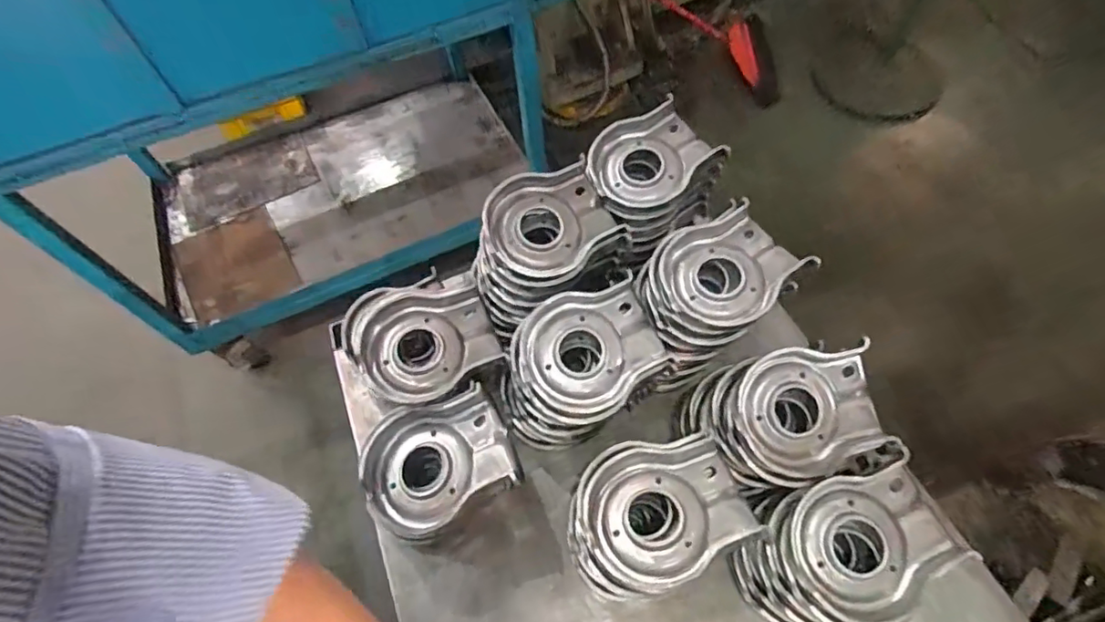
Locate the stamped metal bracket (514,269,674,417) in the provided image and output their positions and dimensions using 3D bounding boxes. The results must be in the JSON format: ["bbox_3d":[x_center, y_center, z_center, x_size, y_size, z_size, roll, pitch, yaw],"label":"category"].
[{"bbox_3d":[0.033,0.032,0.479,0.124,0.020,0.102,-25,77,-11],"label":"stamped metal bracket"}]

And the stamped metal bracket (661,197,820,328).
[{"bbox_3d":[0.159,-0.040,0.493,0.117,0.029,0.100,-32,61,-16],"label":"stamped metal bracket"}]

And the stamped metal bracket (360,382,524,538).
[{"bbox_3d":[-0.099,0.127,0.465,0.124,0.034,0.097,-22,59,-11],"label":"stamped metal bracket"}]

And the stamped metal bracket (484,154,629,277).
[{"bbox_3d":[-0.004,-0.086,0.515,0.121,0.032,0.102,-32,84,-17],"label":"stamped metal bracket"}]

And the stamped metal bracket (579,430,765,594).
[{"bbox_3d":[0.084,0.149,0.417,0.123,0.025,0.103,-15,54,-6],"label":"stamped metal bracket"}]

